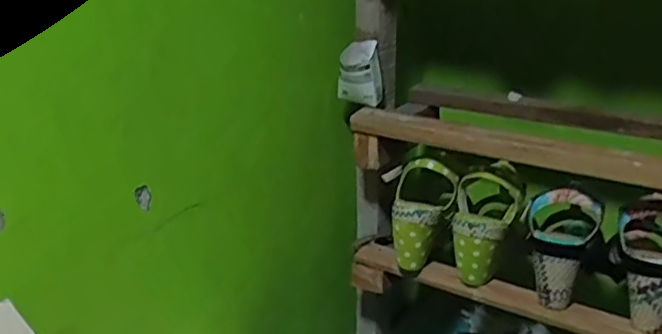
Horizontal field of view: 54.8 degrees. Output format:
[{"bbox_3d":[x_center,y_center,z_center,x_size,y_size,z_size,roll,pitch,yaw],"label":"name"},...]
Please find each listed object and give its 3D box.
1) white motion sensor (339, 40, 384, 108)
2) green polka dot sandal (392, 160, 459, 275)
[{"bbox_3d":[0.039,-0.125,0.851,0.057,0.077,0.045,1,20,2],"label":"white motion sensor"},{"bbox_3d":[0.111,0.064,0.831,0.077,0.146,0.077,15,2,32],"label":"green polka dot sandal"}]

